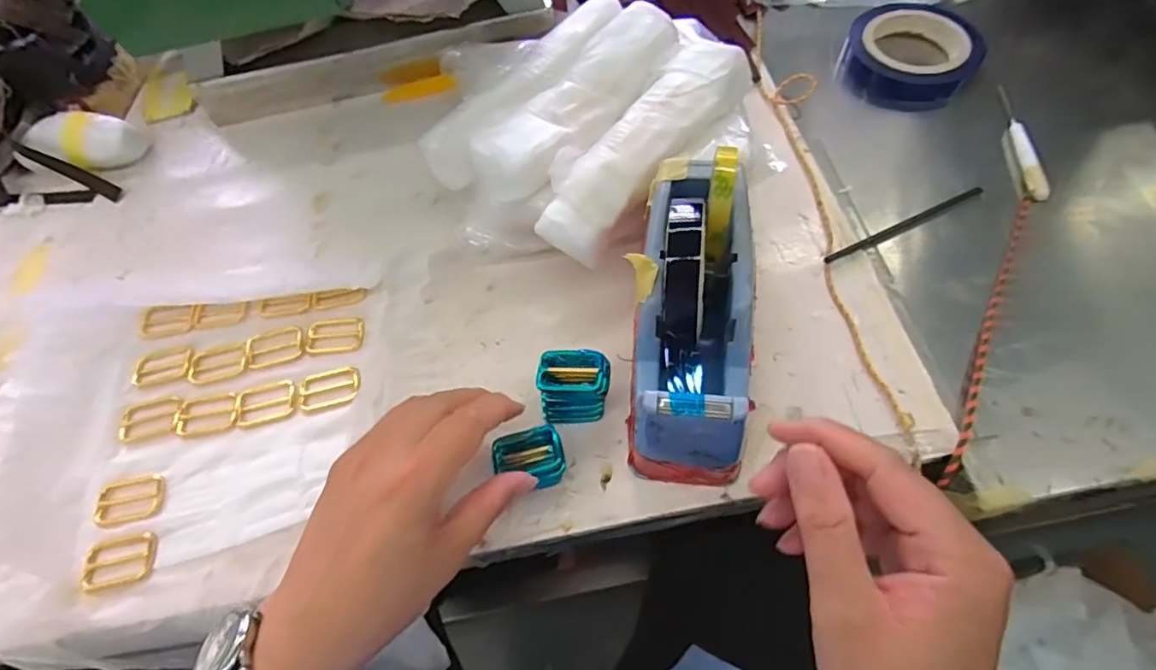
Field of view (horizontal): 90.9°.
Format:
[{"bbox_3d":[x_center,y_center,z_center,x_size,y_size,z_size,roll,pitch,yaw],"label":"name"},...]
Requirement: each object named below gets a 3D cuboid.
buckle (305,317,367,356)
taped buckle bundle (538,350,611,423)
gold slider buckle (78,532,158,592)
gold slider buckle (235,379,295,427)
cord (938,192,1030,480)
[{"bbox_3d":[-0.193,0.000,0.456,0.048,0.006,0.031,-1,63,6],"label":"buckle"},{"bbox_3d":[-0.002,0.036,0.394,0.047,0.051,0.037,-1,63,5],"label":"taped buckle bundle"},{"bbox_3d":[-0.306,0.150,0.382,0.047,0.005,0.034,-14,62,-1],"label":"gold slider buckle"},{"bbox_3d":[-0.239,0.051,0.433,0.045,0.004,0.032,-12,62,0],"label":"gold slider buckle"},{"bbox_3d":[0.294,-0.009,0.403,0.010,0.008,0.251,24,68,17],"label":"cord"}]

